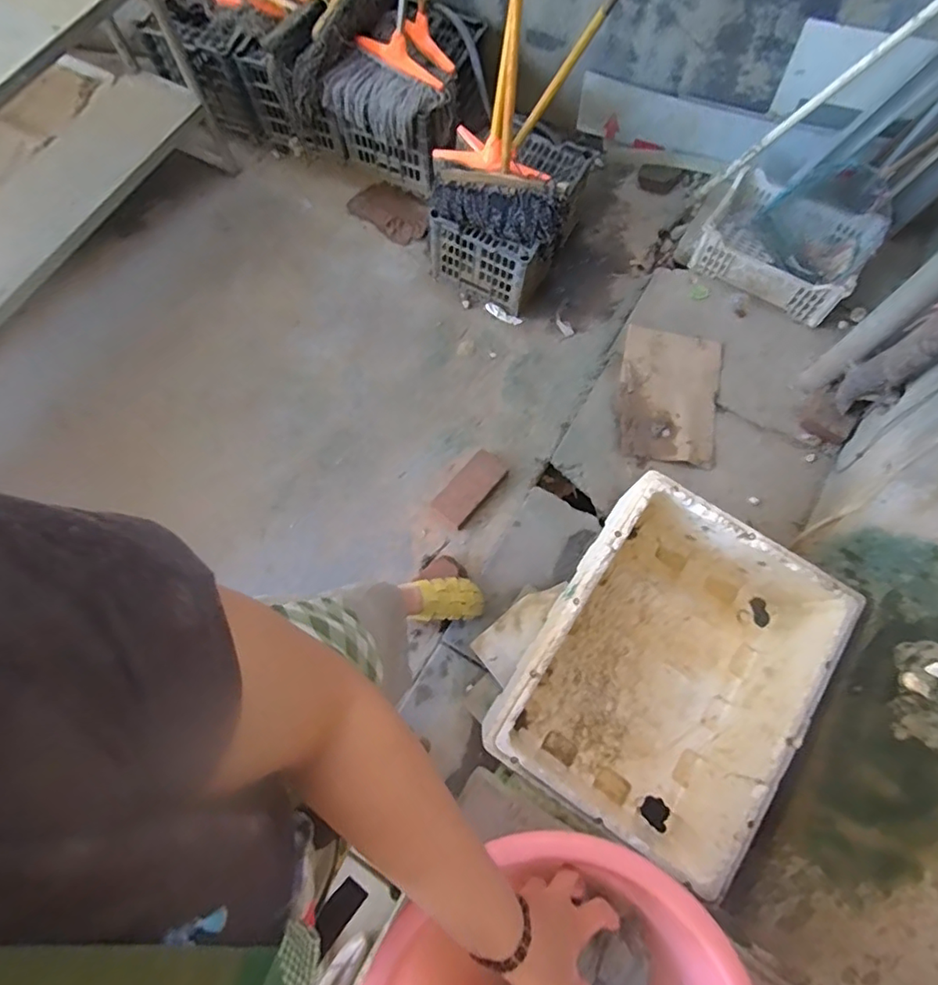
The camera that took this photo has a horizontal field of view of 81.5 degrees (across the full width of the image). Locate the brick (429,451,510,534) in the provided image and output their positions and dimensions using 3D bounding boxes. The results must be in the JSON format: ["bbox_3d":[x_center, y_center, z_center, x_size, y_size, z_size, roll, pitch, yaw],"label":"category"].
[{"bbox_3d":[0.004,-0.008,1.548,0.124,0.059,0.230,42,77,14],"label":"brick"}]

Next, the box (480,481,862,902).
[{"bbox_3d":[0.378,0.340,1.062,0.447,0.241,0.586,31,74,11],"label":"box"}]

